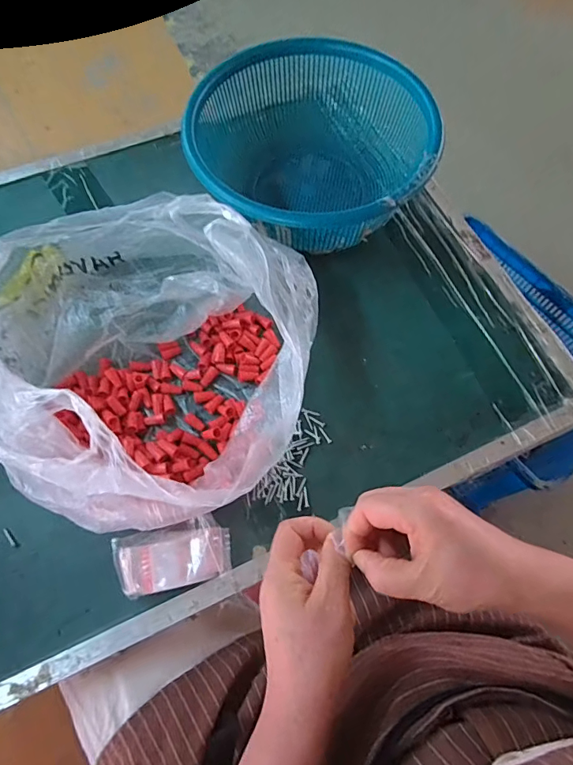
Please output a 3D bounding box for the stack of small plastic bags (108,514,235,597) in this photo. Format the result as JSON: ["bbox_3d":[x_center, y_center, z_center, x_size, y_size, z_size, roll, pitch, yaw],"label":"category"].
[{"bbox_3d":[-0.104,0.160,0.414,0.098,0.025,0.055,-14,70,-7],"label":"stack of small plastic bags"}]

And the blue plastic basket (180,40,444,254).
[{"bbox_3d":[0.028,-0.275,0.546,0.283,0.111,0.255,-4,70,-3],"label":"blue plastic basket"}]

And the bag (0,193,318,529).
[{"bbox_3d":[-0.140,-0.034,0.446,0.320,0.104,0.333,9,69,2],"label":"bag"}]

